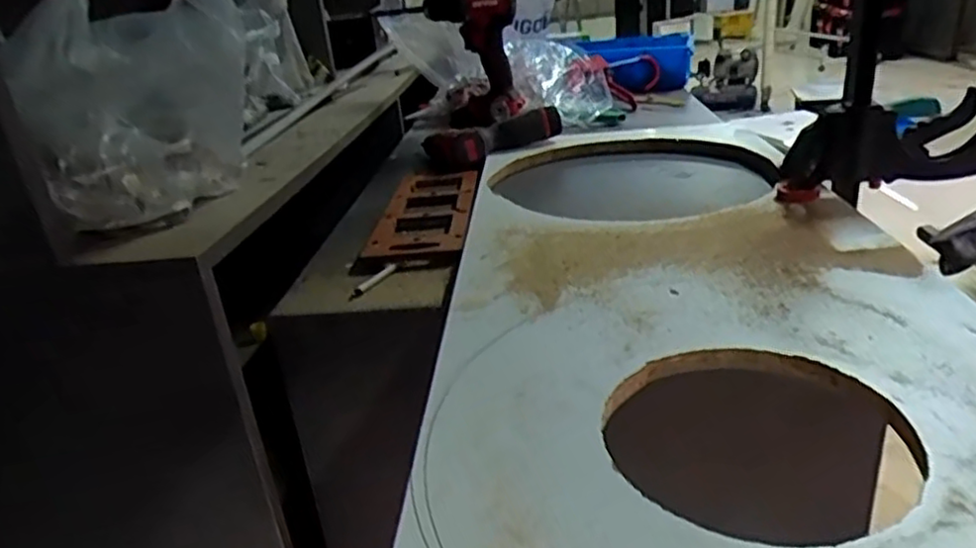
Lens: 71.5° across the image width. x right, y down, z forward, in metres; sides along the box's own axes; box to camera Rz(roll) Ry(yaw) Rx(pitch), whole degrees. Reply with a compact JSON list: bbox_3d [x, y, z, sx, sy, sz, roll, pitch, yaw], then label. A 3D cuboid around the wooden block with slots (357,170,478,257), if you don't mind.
[{"bbox_3d":[-0.076,-0.086,0.841,0.111,0.012,0.308,-4,23,4],"label":"wooden block with slots"}]

